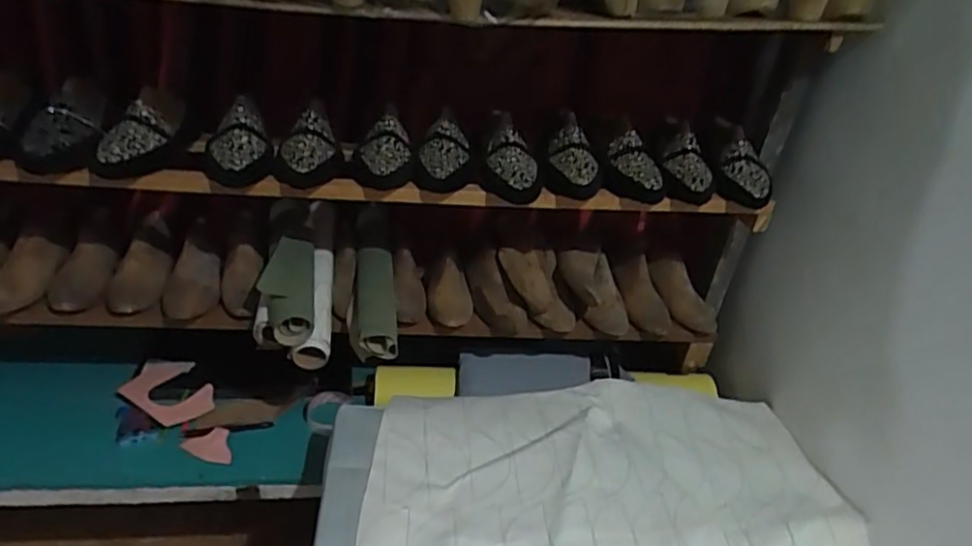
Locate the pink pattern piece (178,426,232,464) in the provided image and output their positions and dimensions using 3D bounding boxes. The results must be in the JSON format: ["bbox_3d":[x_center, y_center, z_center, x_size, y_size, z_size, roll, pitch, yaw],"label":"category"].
[{"bbox_3d":[-0.438,0.277,1.008,0.071,0.005,0.069,-16,45,-11],"label":"pink pattern piece"}]

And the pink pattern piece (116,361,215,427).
[{"bbox_3d":[-0.529,0.196,1.088,0.168,0.022,0.120,23,32,21],"label":"pink pattern piece"}]

